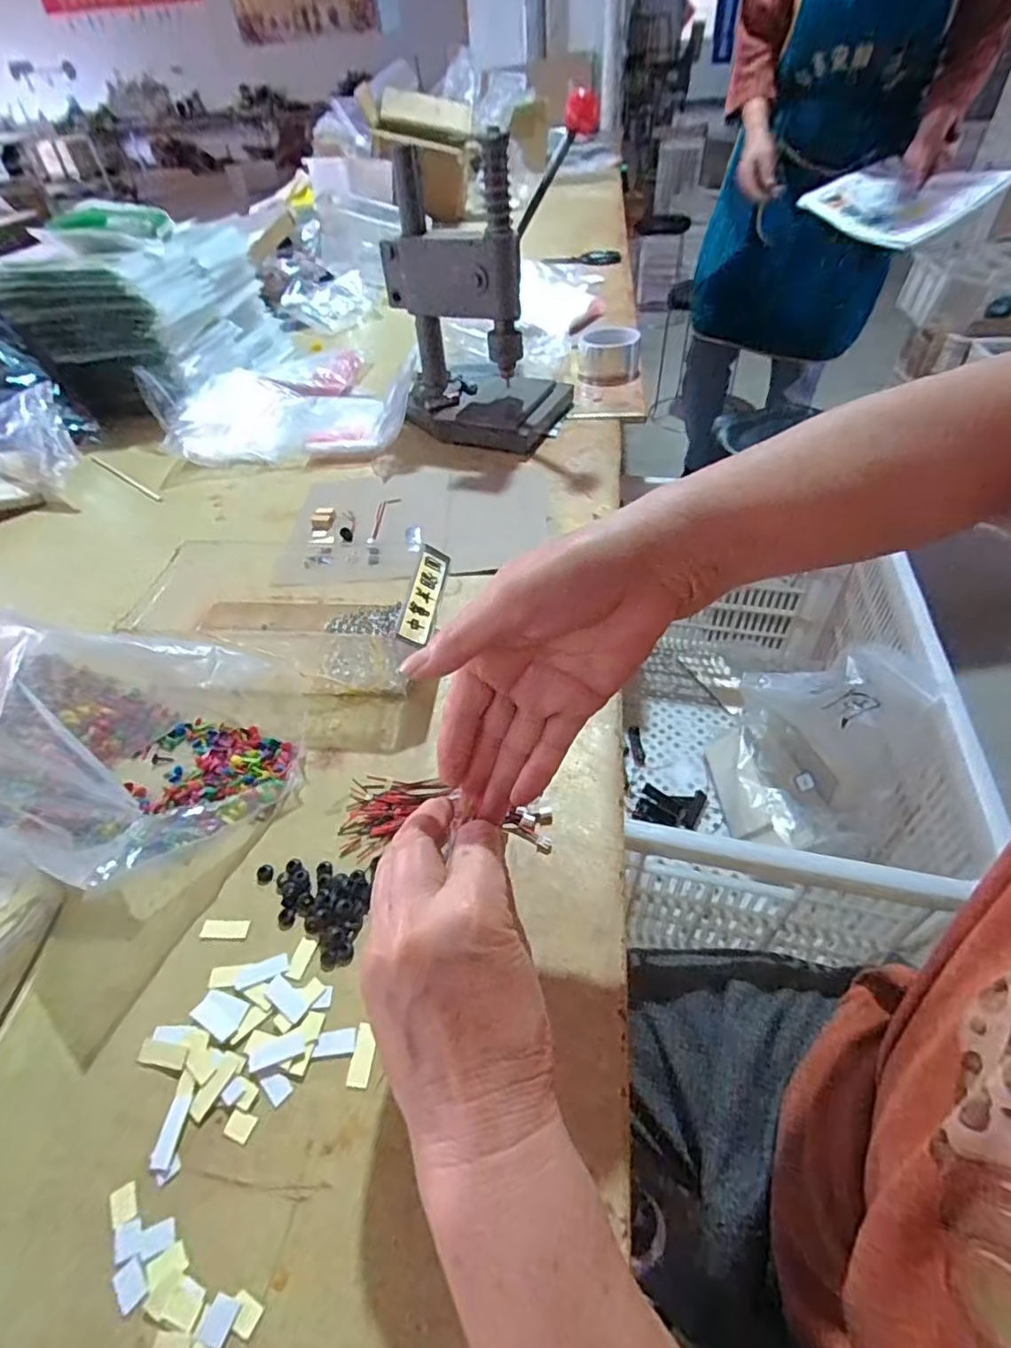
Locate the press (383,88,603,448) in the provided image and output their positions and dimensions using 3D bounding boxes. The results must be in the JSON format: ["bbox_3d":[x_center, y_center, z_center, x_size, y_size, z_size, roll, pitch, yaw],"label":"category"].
[{"bbox_3d":[-0.039,-0.459,0.726,0.222,0.280,0.178,20,51,21],"label":"press"}]

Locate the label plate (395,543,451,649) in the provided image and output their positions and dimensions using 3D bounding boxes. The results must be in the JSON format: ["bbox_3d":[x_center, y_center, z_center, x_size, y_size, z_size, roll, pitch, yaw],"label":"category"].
[{"bbox_3d":[-0.064,-0.062,0.470,0.027,0.006,0.114,22,45,-17],"label":"label plate"}]

